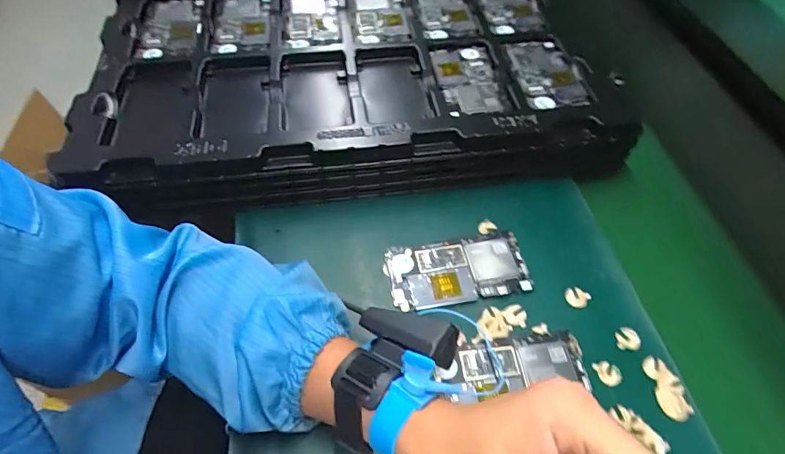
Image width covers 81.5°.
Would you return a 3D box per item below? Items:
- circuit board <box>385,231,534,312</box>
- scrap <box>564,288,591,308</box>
[{"bbox_3d":[0.060,0.040,0.418,0.124,0.008,0.064,-8,55,-7],"label":"circuit board"},{"bbox_3d":[0.165,0.062,0.406,0.020,0.004,0.020,0,55,-1],"label":"scrap"}]

